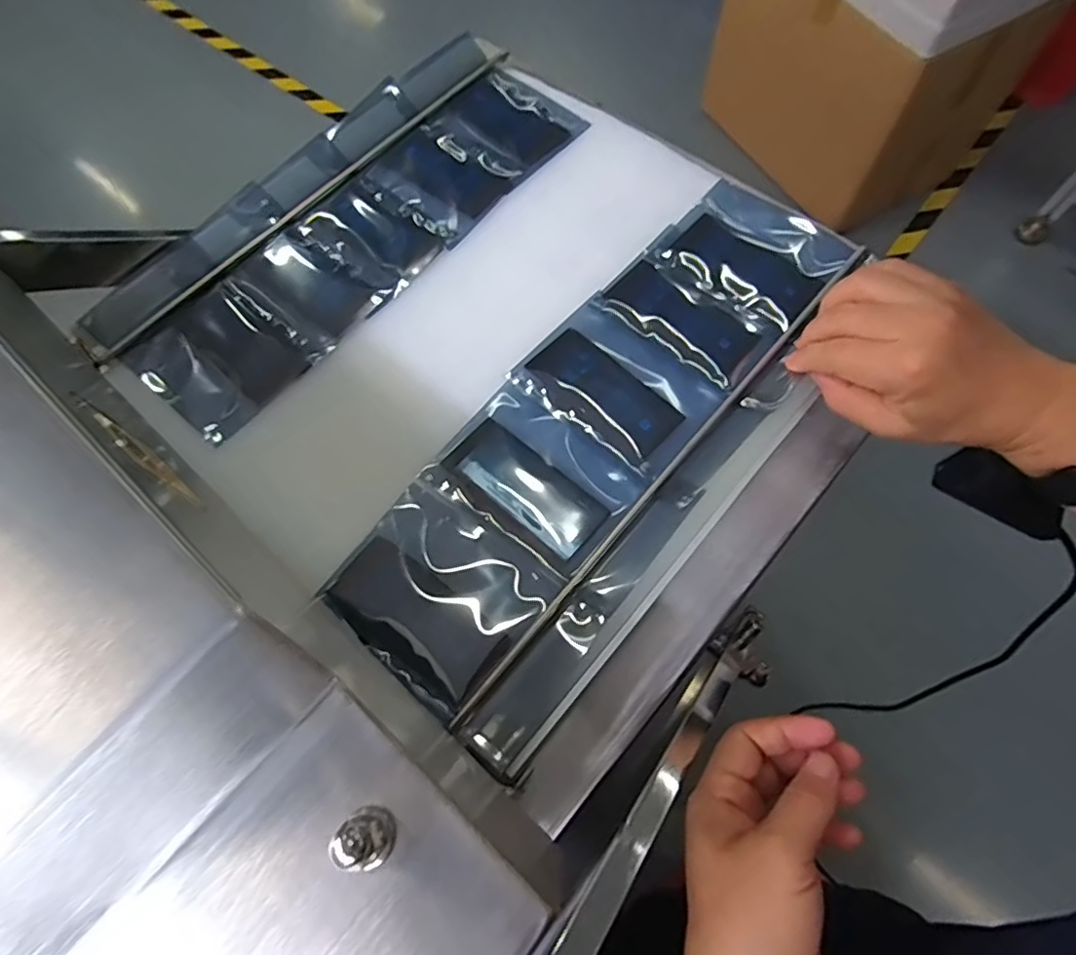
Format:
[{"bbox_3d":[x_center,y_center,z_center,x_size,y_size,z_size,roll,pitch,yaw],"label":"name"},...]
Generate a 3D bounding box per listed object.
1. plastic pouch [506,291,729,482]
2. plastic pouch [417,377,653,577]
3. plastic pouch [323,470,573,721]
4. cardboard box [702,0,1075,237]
[{"bbox_3d":[0.051,-0.060,0.384,0.116,0.006,0.081,39,75,16],"label":"plastic pouch"},{"bbox_3d":[0.000,-0.002,0.363,0.111,0.005,0.081,34,73,15],"label":"plastic pouch"},{"bbox_3d":[-0.056,0.064,0.343,0.108,0.021,0.098,38,74,16],"label":"plastic pouch"},{"bbox_3d":[0.684,-0.963,1.230,0.481,0.557,0.603,-41,72,-13],"label":"cardboard box"}]

